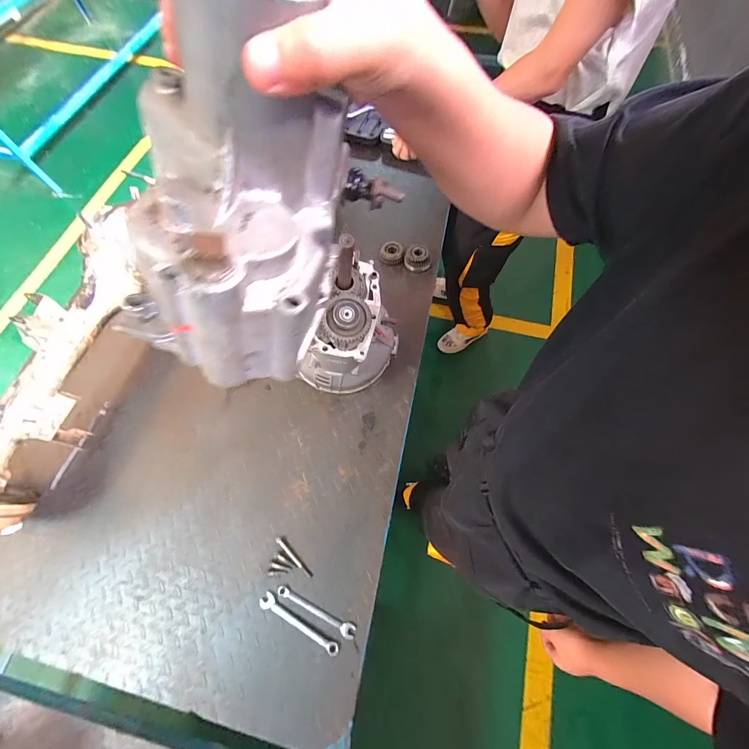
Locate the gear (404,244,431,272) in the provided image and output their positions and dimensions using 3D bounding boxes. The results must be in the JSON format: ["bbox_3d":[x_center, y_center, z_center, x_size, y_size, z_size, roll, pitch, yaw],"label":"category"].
[{"bbox_3d":[0.132,-0.351,0.985,0.082,0.049,0.074,8,67,5],"label":"gear"}]

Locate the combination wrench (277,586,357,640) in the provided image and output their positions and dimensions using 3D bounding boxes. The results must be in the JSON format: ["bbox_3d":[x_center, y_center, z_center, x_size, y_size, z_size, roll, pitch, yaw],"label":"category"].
[{"bbox_3d":[-0.119,0.479,0.652,0.172,0.008,0.025,21,69,10],"label":"combination wrench"}]

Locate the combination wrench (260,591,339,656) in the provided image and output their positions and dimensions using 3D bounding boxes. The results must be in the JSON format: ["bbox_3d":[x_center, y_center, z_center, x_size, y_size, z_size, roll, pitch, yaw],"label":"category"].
[{"bbox_3d":[-0.153,0.503,0.650,0.181,0.016,0.030,27,70,12],"label":"combination wrench"}]

